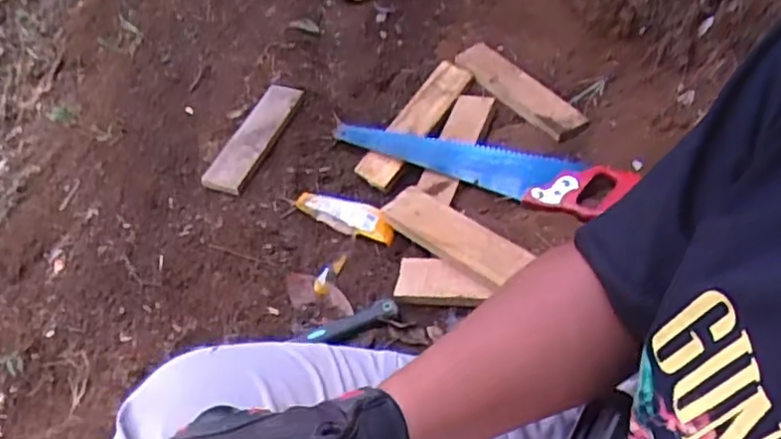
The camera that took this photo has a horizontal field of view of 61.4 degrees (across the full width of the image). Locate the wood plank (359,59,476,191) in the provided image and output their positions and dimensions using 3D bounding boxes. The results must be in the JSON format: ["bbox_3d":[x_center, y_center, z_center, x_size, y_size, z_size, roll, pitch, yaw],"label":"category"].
[{"bbox_3d":[0.040,-0.156,1.042,0.060,0.023,0.243,32,77,27],"label":"wood plank"}]

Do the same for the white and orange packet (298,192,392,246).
[{"bbox_3d":[-0.068,-0.010,0.966,0.164,0.031,0.046,20,51,18],"label":"white and orange packet"}]

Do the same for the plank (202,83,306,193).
[{"bbox_3d":[-0.219,-0.139,1.071,0.062,0.023,0.226,28,63,-3],"label":"plank"}]

